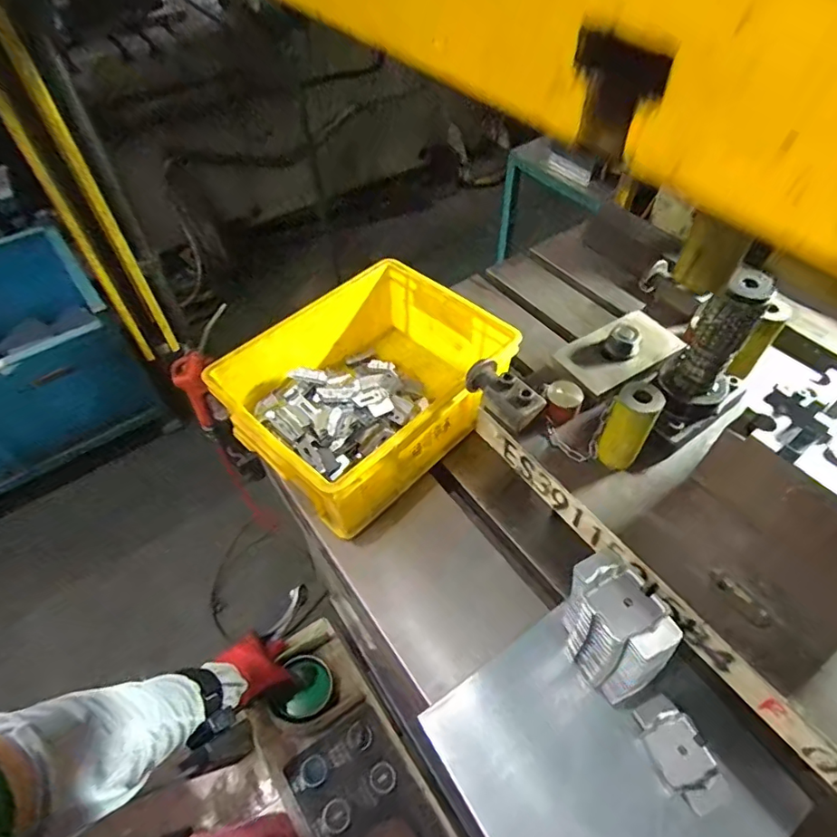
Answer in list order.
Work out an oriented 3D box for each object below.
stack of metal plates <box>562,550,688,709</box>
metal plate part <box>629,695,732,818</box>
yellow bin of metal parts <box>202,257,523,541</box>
[{"bbox_3d":[0.179,0.196,0.487,0.052,0.151,0.099,-22,53,-16],"label":"stack of metal plates"},{"bbox_3d":[0.244,0.314,0.493,0.056,0.016,0.091,-21,53,-15],"label":"metal plate part"},{"bbox_3d":[-0.069,-0.039,0.715,0.256,0.133,0.335,37,60,27],"label":"yellow bin of metal parts"}]

